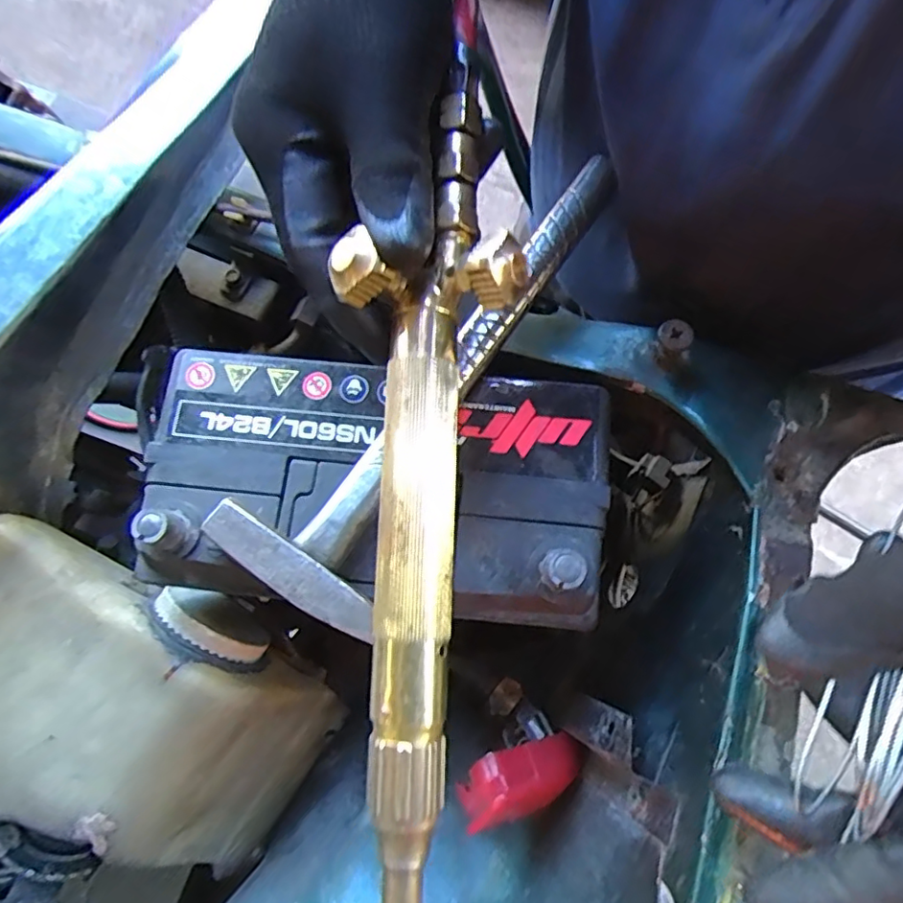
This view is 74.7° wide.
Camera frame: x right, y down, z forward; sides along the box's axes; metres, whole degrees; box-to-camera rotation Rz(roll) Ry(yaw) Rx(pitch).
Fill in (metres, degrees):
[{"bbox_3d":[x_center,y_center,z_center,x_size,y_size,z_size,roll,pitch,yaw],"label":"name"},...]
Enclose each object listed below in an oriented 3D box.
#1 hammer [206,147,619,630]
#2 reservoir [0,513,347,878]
[{"bbox_3d":[-0.012,-0.050,0.300,0.093,0.034,0.273,27,73,7],"label":"hammer"},{"bbox_3d":[-0.201,0.147,0.363,0.234,0.121,0.144,27,73,8],"label":"reservoir"}]

